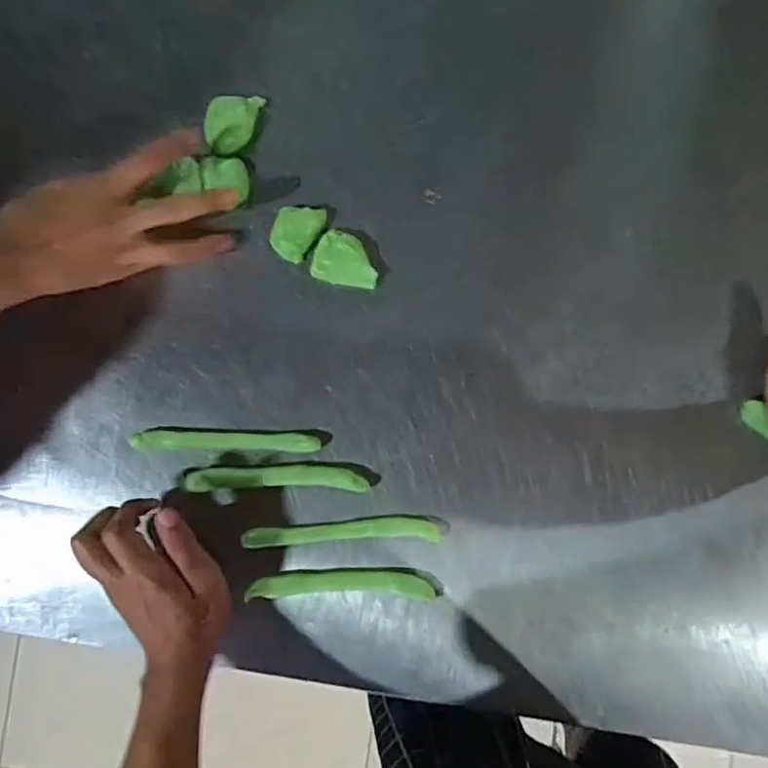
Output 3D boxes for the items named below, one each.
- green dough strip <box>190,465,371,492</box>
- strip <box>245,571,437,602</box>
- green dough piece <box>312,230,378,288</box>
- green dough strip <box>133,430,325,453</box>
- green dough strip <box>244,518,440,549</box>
[{"bbox_3d":[-0.086,0.077,0.484,0.142,0.013,0.020,1,88,-1],"label":"green dough strip"},{"bbox_3d":[-0.034,0.165,0.481,0.148,0.014,0.021,2,88,-1],"label":"strip"},{"bbox_3d":[-0.030,-0.100,0.487,0.053,0.017,0.040,17,87,-1],"label":"green dough piece"},{"bbox_3d":[-0.128,0.047,0.485,0.148,0.012,0.015,1,88,-1],"label":"green dough strip"},{"bbox_3d":[-0.033,0.122,0.482,0.155,0.014,0.020,-1,88,-1],"label":"green dough strip"}]

